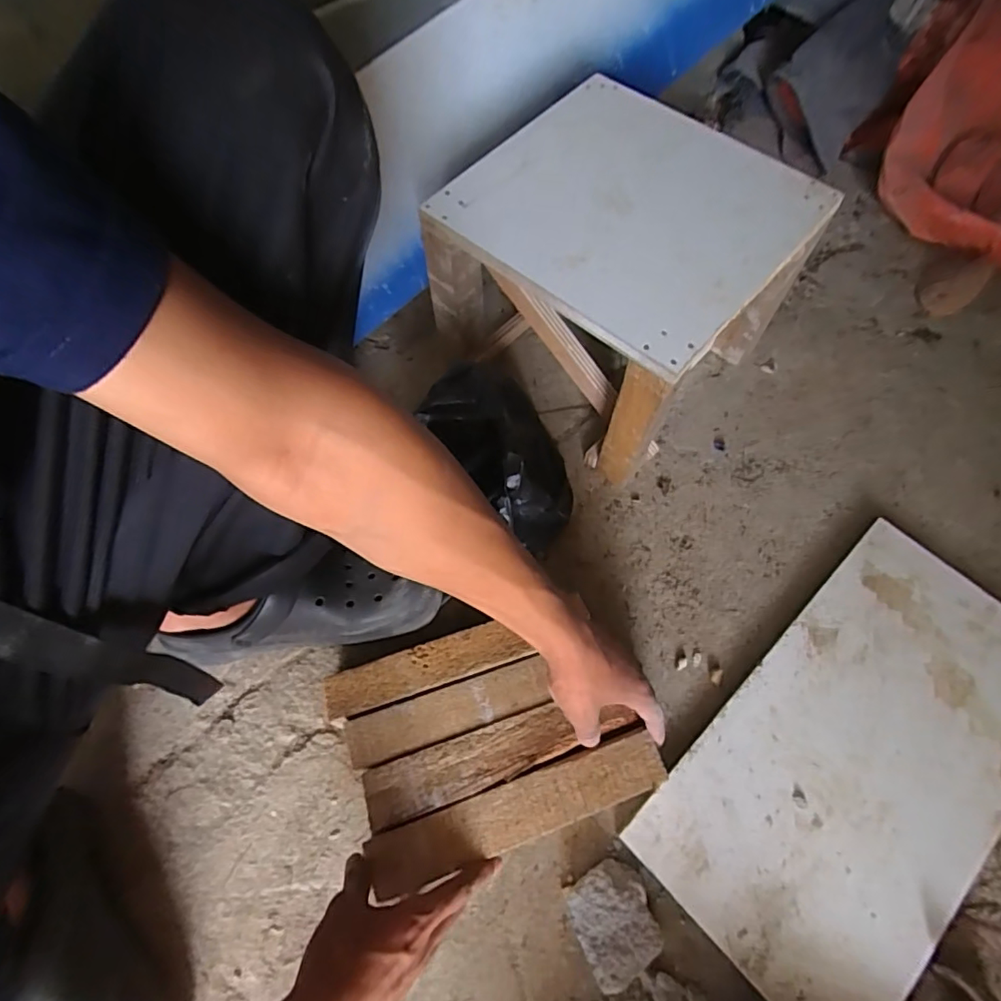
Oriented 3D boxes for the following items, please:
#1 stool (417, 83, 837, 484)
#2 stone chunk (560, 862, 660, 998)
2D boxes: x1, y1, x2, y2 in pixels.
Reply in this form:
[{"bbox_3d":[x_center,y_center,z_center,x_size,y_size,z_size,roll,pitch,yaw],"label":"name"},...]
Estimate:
[{"bbox_3d":[0.119,-0.223,0.584,0.279,0.242,0.263,39,71,17],"label":"stool"},{"bbox_3d":[0.092,0.337,0.436,0.064,0.033,0.070,-24,67,-10],"label":"stone chunk"}]

